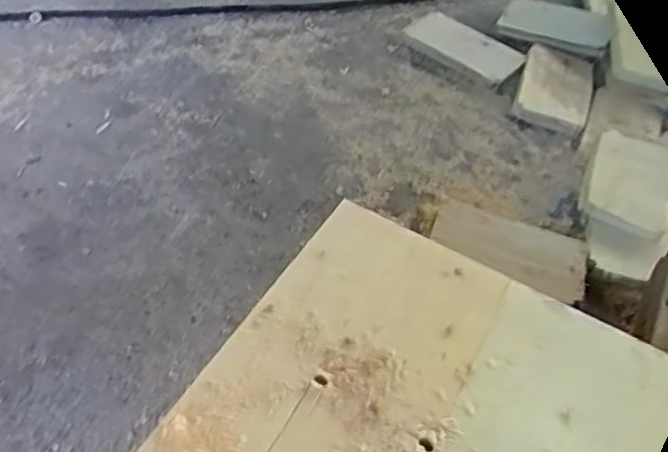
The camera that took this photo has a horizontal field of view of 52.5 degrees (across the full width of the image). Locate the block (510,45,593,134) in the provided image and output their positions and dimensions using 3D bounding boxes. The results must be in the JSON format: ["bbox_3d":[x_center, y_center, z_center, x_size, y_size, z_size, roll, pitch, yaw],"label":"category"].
[{"bbox_3d":[0.264,-0.167,0.804,0.085,0.015,0.138,18,48,10],"label":"block"}]

